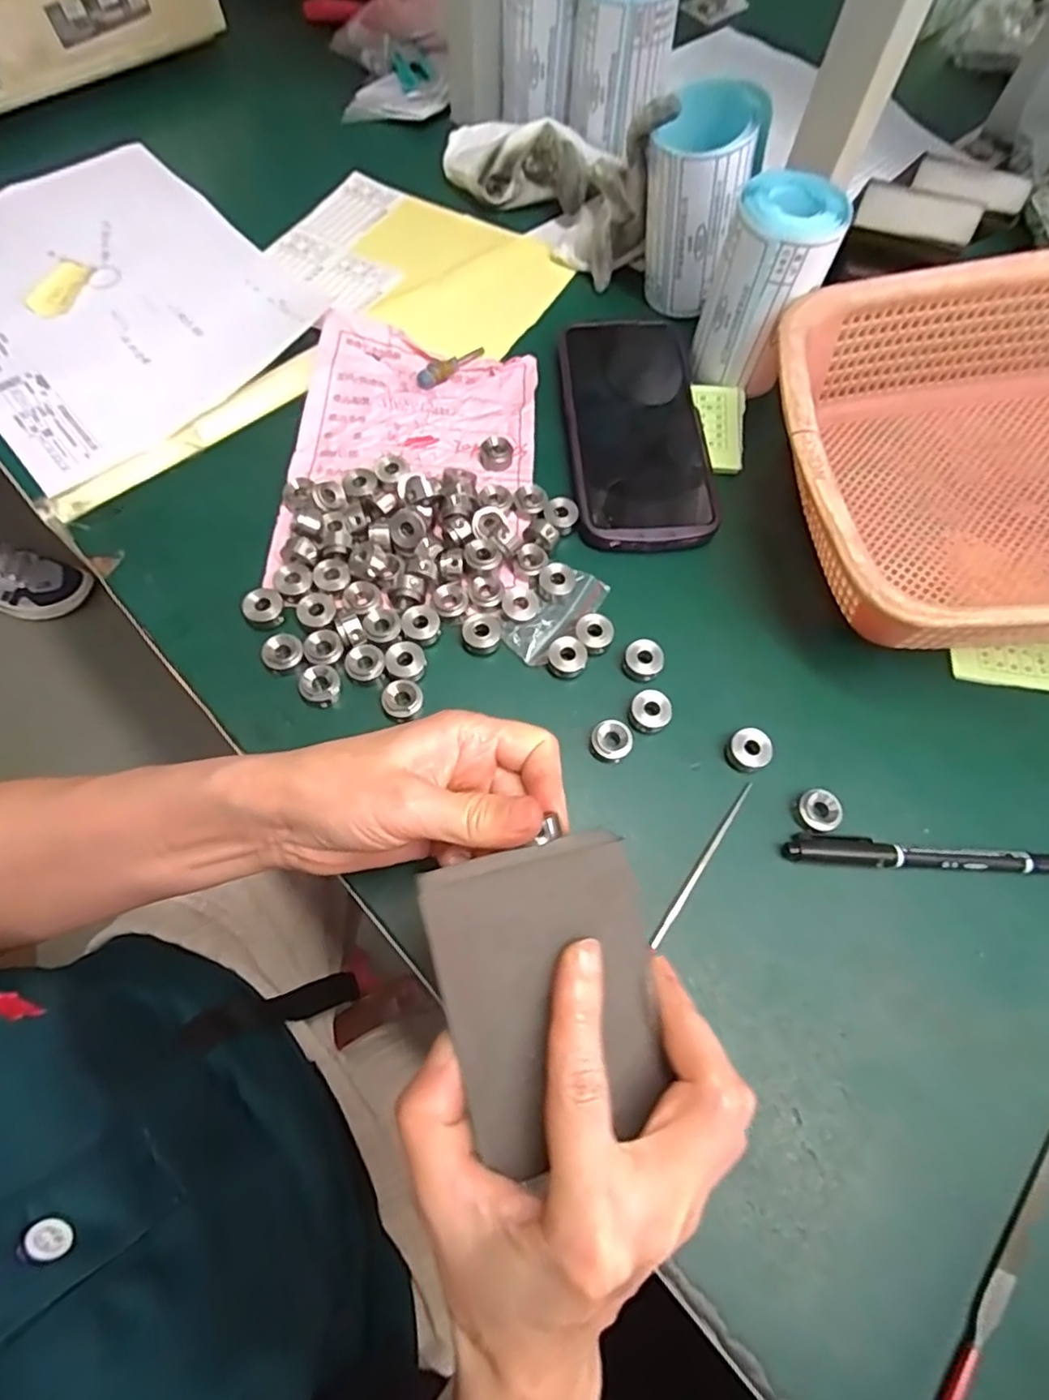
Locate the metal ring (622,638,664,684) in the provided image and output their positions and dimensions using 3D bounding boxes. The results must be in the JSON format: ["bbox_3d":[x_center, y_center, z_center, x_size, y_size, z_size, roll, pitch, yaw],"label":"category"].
[{"bbox_3d":[0.061,-0.020,0.327,0.019,0.014,0.019,1,66,-2],"label":"metal ring"}]

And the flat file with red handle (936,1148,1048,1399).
[{"bbox_3d":[0.174,0.218,0.234,0.010,0.006,0.154,41,71,14],"label":"flat file with red handle"}]

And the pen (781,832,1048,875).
[{"bbox_3d":[0.191,0.073,0.295,0.137,0.009,0.013,4,66,0],"label":"pen"}]

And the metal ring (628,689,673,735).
[{"bbox_3d":[0.062,0.006,0.316,0.020,0.015,0.018,28,68,10],"label":"metal ring"}]

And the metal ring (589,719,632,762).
[{"bbox_3d":[0.042,0.020,0.311,0.019,0.009,0.019,1,66,-2],"label":"metal ring"}]

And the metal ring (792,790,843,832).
[{"bbox_3d":[0.138,0.052,0.300,0.017,0.012,0.020,-22,69,-12],"label":"metal ring"}]

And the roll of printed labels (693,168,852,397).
[{"bbox_3d":[0.141,-0.243,0.370,0.054,0.093,0.064,21,67,7],"label":"roll of printed labels"}]

